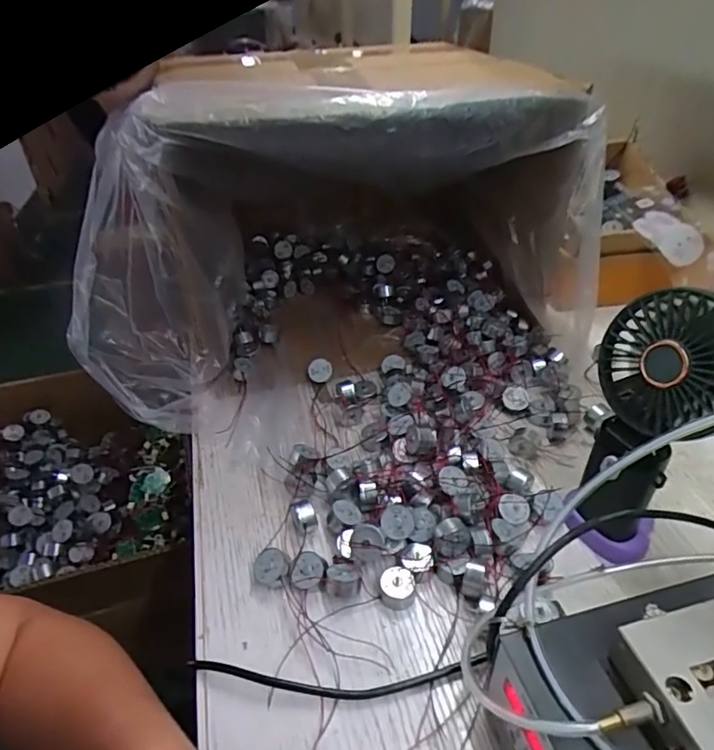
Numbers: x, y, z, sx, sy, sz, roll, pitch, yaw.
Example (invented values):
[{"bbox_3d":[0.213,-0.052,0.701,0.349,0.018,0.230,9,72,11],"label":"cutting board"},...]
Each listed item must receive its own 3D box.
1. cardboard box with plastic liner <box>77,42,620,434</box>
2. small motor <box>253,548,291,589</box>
[{"bbox_3d":[-0.029,-0.161,0.542,0.453,0.260,0.281,-9,36,-9],"label":"cardboard box with plastic liner"},{"bbox_3d":[-0.057,0.131,0.363,0.025,0.012,0.025,-5,66,11],"label":"small motor"}]

